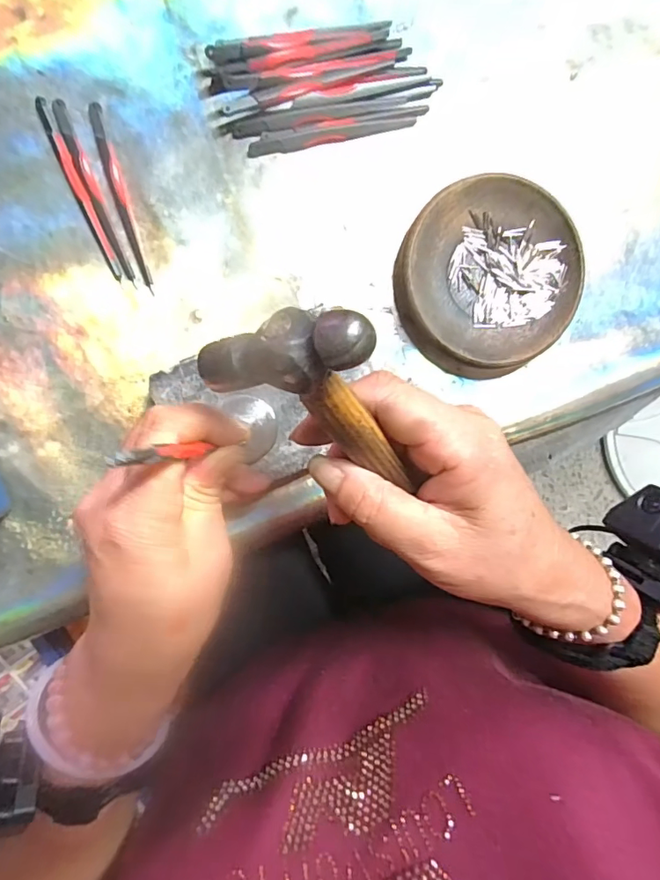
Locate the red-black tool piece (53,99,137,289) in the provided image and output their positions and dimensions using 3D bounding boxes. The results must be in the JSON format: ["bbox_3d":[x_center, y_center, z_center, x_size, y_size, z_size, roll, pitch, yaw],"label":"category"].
[{"bbox_3d":[-0.136,-0.142,0.288,0.009,0.004,0.105,-21,96,-4],"label":"red-black tool piece"}]

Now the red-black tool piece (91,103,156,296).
[{"bbox_3d":[-0.121,-0.140,0.289,0.008,0.004,0.106,-15,95,-5],"label":"red-black tool piece"}]

